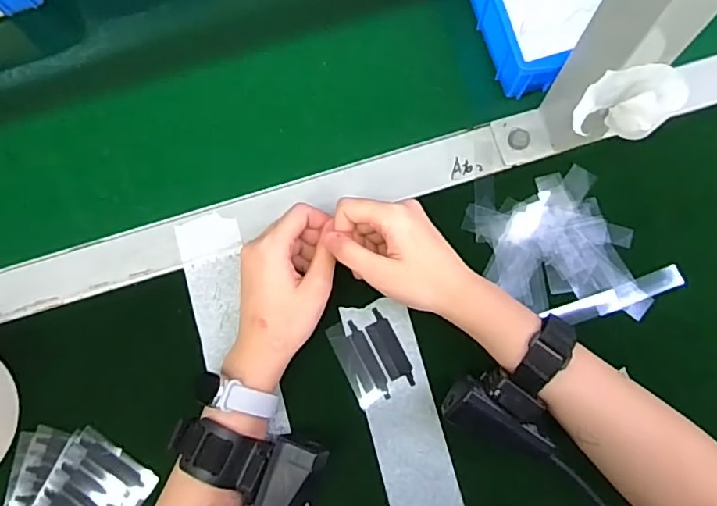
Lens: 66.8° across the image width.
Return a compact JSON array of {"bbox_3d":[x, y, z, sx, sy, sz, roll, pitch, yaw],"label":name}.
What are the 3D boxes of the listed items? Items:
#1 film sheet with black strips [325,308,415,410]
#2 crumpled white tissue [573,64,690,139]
[{"bbox_3d":[0.010,0.078,0.410,0.046,0.004,0.062,-26,80,-3],"label":"film sheet with black strips"},{"bbox_3d":[0.170,-0.095,0.354,0.056,0.057,0.030,-4,78,1],"label":"crumpled white tissue"}]

